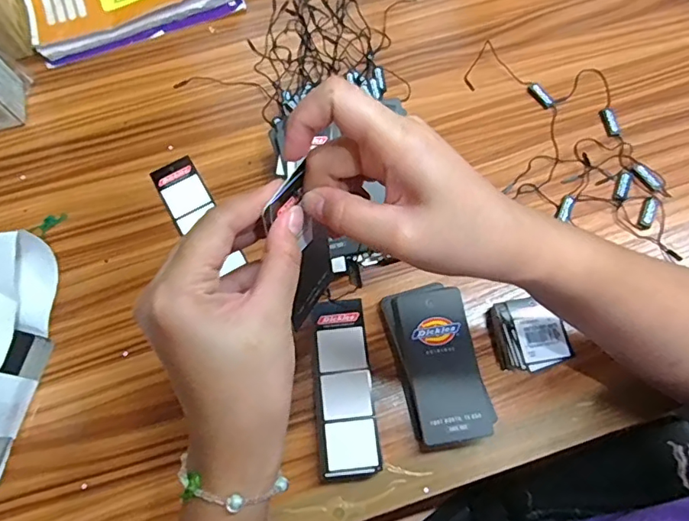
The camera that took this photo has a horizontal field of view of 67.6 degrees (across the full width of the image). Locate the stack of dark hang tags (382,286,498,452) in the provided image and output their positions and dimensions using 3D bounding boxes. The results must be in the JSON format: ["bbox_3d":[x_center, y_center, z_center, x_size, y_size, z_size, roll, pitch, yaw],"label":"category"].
[{"bbox_3d":[0.069,0.076,0.385,0.057,0.022,0.112,-12,72,-5],"label":"stack of dark hang tags"}]

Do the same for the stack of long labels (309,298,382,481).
[{"bbox_3d":[0.000,0.092,0.378,0.039,0.023,0.122,-5,71,-3],"label":"stack of long labels"}]

